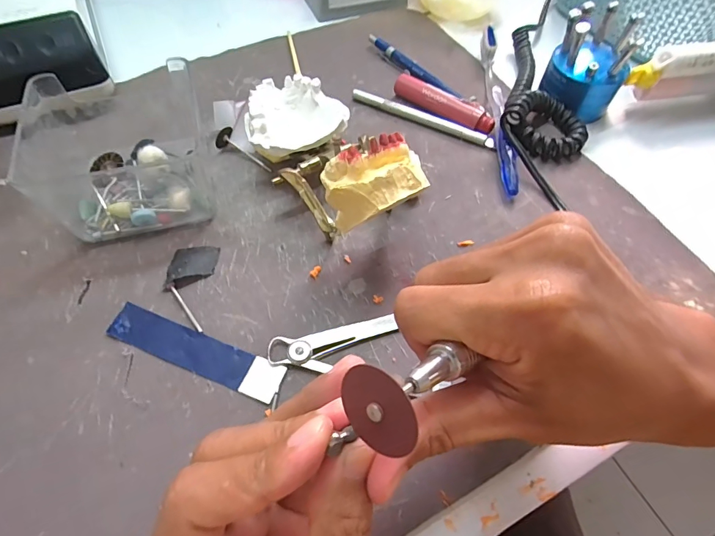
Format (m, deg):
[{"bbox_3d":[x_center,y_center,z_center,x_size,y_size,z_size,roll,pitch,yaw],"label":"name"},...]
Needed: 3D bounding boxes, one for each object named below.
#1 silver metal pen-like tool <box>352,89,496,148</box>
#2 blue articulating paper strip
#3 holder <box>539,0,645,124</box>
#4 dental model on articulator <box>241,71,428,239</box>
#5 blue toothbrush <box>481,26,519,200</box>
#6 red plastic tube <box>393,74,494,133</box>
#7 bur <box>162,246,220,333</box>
[{"bbox_3d":[0.051,-0.120,0.335,0.120,0.009,0.010,23,61,12],"label":"silver metal pen-like tool"},{"bbox_3d":[-0.089,0.045,0.231,0.101,0.004,0.021,19,60,10],"label":"blue articulating paper strip"},{"bbox_3d":[0.182,-0.162,0.330,0.058,0.063,0.058,29,62,15],"label":"holder"},{"bbox_3d":[-0.025,-0.074,0.264,0.071,0.078,0.156,-19,61,-13],"label":"dental model on articulator"},{"bbox_3d":[0.112,-0.131,0.336,0.012,0.021,0.180,4,59,1],"label":"blue toothbrush"},{"bbox_3d":[0.067,-0.129,0.336,0.089,0.017,0.013,34,64,17],"label":"red plastic tube"},{"bbox_3d":[-0.102,0.009,0.252,0.027,0.007,0.055,2,59,0],"label":"bur"}]

